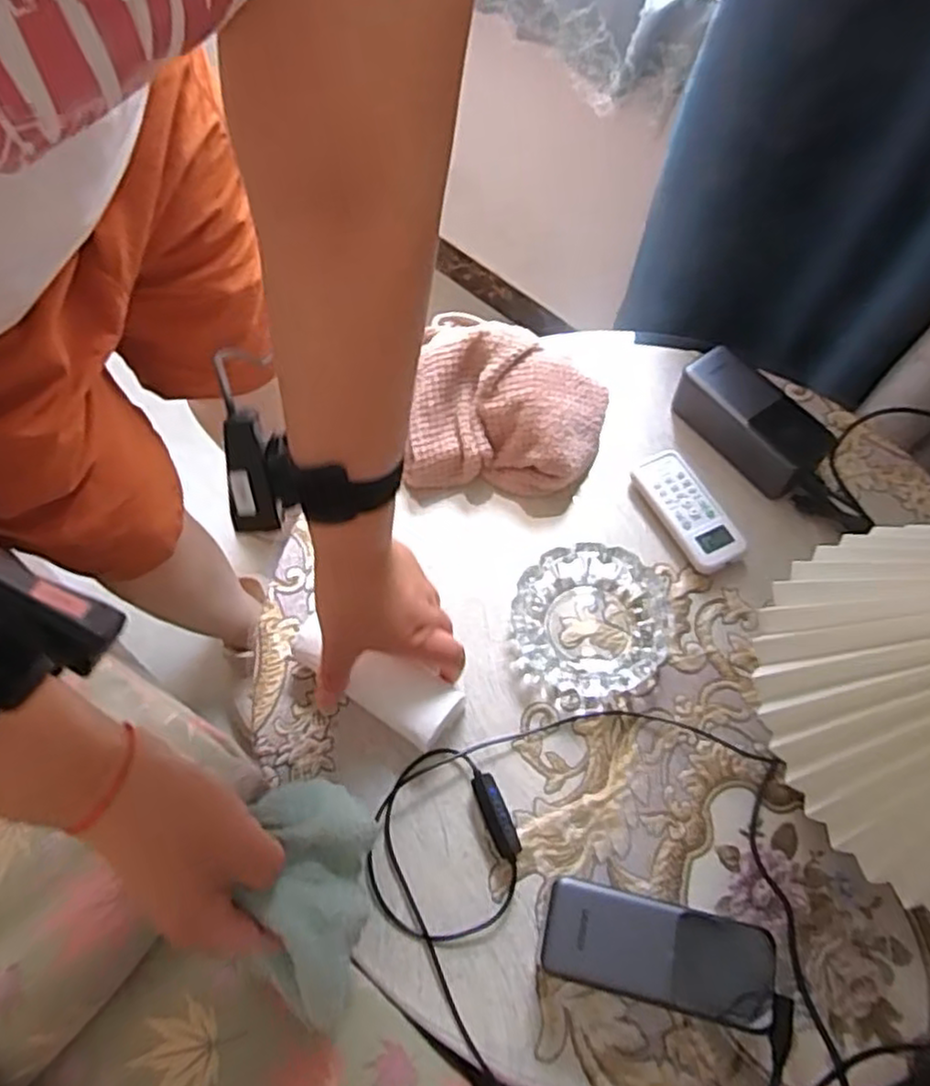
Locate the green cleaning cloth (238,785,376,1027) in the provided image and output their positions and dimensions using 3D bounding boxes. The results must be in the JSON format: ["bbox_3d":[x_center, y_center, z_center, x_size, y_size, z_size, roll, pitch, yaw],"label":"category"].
[{"bbox_3d":[-0.078,0.188,0.376,0.051,0.053,0.118,-1,67,-2],"label":"green cleaning cloth"}]

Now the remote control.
[{"bbox_3d":[0.183,-0.029,0.584,0.044,0.017,0.108,-23,69,-11],"label":"remote control"}]

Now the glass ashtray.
[{"bbox_3d":[0.095,0.063,0.546,0.115,0.028,0.119,8,67,2],"label":"glass ashtray"}]

